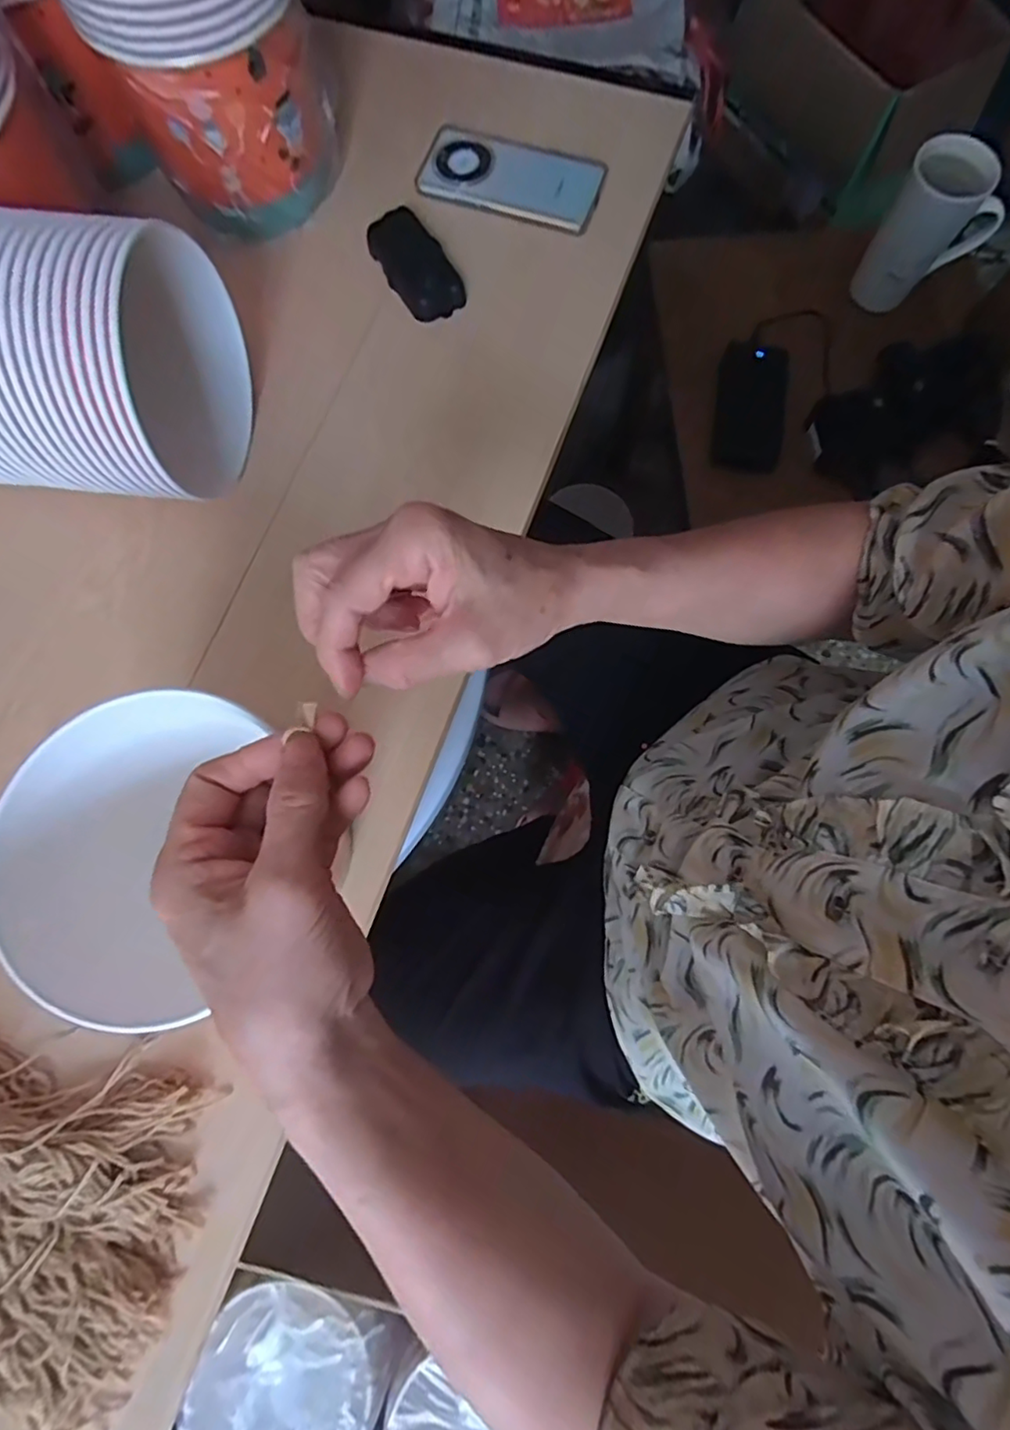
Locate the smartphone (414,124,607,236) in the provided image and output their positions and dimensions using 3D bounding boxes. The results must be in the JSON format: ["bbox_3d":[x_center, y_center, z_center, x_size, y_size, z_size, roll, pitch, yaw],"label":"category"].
[{"bbox_3d":[0.008,-0.507,0.555,0.164,0.007,0.086,18,79,4],"label":"smartphone"}]

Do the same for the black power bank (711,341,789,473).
[{"bbox_3d":[0.292,-0.374,0.713,0.082,0.031,0.151,7,78,2],"label":"black power bank"}]

